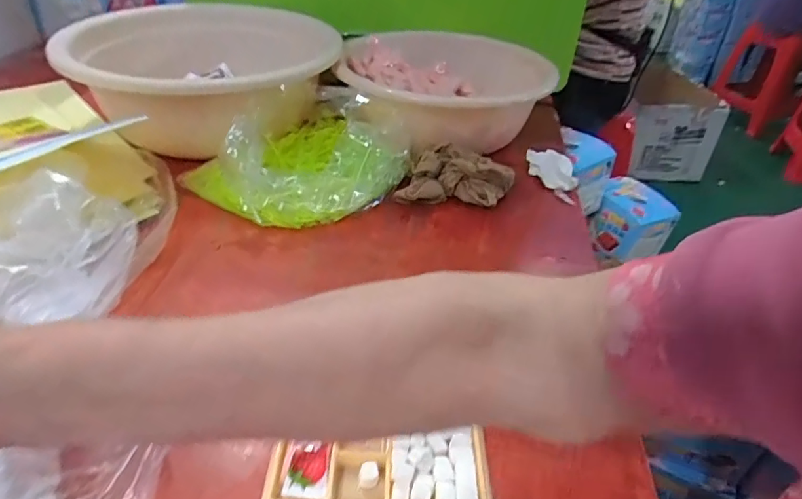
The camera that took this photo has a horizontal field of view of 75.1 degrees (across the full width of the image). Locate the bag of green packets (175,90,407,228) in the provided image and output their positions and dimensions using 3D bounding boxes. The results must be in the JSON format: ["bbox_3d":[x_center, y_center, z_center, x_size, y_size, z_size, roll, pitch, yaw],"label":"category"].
[{"bbox_3d":[-0.105,-0.109,0.578,0.184,0.078,0.195,25,42,24],"label":"bag of green packets"}]

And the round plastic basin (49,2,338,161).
[{"bbox_3d":[-0.229,-0.212,0.662,0.267,0.120,0.304,11,38,8],"label":"round plastic basin"}]

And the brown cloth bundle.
[{"bbox_3d":[0.061,-0.084,0.589,0.133,0.045,0.076,1,38,-4],"label":"brown cloth bundle"}]

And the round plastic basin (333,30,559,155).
[{"bbox_3d":[0.051,-0.216,0.710,0.260,0.100,0.284,3,38,-2],"label":"round plastic basin"}]

